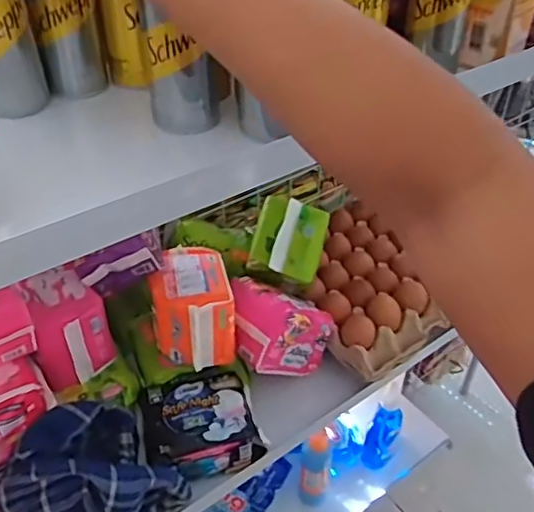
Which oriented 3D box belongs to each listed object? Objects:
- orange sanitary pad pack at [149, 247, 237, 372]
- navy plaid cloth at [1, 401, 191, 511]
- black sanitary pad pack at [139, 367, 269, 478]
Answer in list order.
[{"bbox_3d":[-0.087,0.050,0.679,0.085,0.085,0.129,-8,41,-10],"label":"orange sanitary pad pack"},{"bbox_3d":[-0.185,0.224,0.577,0.164,0.101,0.121,-26,47,-28],"label":"navy plaid cloth"},{"bbox_3d":[-0.074,0.188,0.662,0.129,0.056,0.106,-14,43,-17],"label":"black sanitary pad pack"}]

